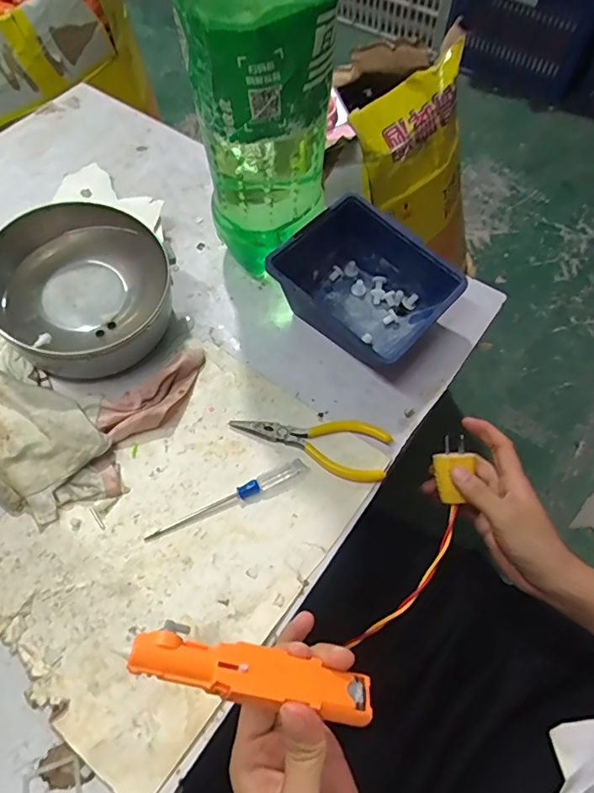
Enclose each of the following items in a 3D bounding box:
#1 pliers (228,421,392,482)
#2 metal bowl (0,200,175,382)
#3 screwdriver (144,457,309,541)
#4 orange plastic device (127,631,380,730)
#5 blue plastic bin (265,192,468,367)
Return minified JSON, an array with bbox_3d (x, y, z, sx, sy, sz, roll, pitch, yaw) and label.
[{"bbox_3d":[0.010,0.035,0.408,0.126,0.010,0.047,14,61,5],"label":"pliers"},{"bbox_3d":[-0.183,-0.086,0.436,0.143,0.077,0.143,-1,62,1],"label":"metal bowl"},{"bbox_3d":[-0.052,0.076,0.382,0.127,0.007,0.014,-22,64,-14],"label":"screwdriver"},{"bbox_3d":[-0.019,0.135,0.245,0.120,0.011,0.024,17,61,-8],"label":"orange plastic device"},{"bbox_3d":[0.061,-0.095,0.454,0.140,0.067,0.116,36,66,18],"label":"blue plastic bin"}]

